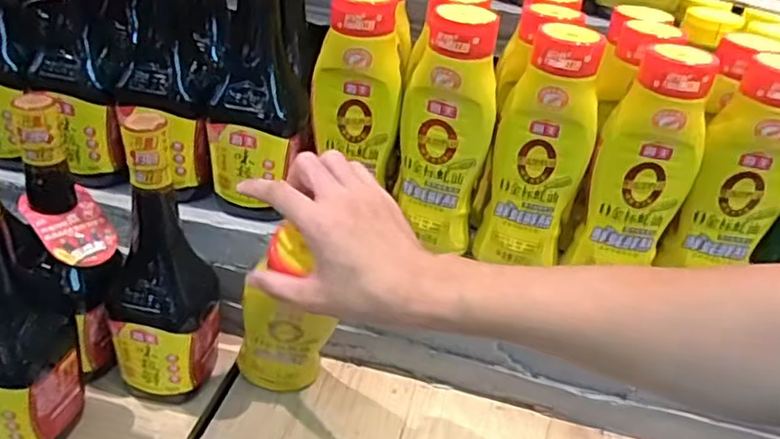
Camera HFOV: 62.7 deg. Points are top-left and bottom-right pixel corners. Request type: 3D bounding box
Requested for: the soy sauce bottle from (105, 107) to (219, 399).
[{"bbox_3d":[-0.196,0.044,0.553,0.076,0.273,0.067,8,31,1],"label":"soy sauce bottle"}]

